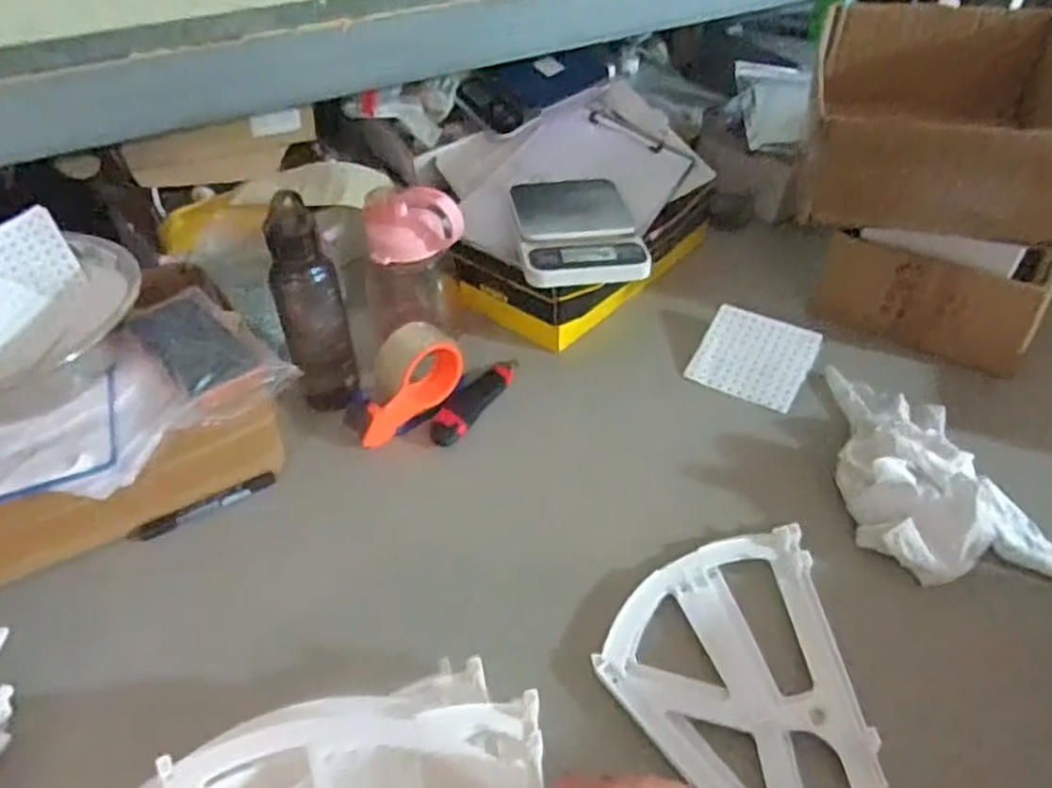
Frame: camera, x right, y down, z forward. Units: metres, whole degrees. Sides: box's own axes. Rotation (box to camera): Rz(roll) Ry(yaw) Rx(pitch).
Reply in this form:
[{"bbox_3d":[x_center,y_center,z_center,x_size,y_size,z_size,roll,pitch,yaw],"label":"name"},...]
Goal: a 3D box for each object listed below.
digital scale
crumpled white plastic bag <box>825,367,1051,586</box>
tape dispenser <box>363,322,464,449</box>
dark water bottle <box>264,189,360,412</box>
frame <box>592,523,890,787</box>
[{"bbox_3d":[0.061,-0.203,0.901,0.141,0.031,0.214,-5,43,-3],"label":"digital scale"},{"bbox_3d":[0.417,0.057,0.732,0.205,0.066,0.276,3,43,5],"label":"crumpled white plastic bag"},{"bbox_3d":[-0.134,-0.016,0.796,0.127,0.080,0.062,-32,51,-29],"label":"tape dispenser"},{"bbox_3d":[-0.217,-0.082,0.752,0.073,0.239,0.066,-23,35,-21],"label":"dark water bottle"},{"bbox_3d":[0.197,0.221,0.594,0.225,0.017,0.236,-27,48,-25],"label":"frame"}]

